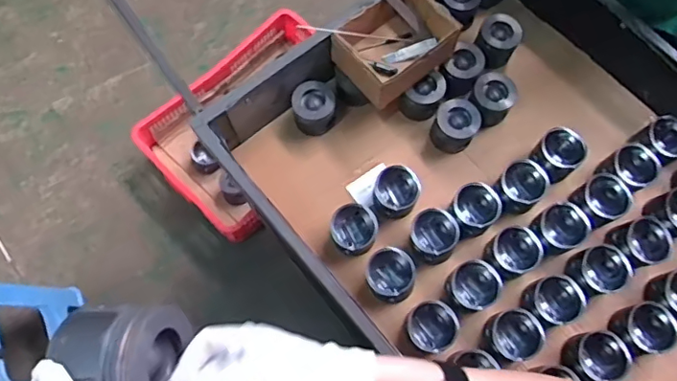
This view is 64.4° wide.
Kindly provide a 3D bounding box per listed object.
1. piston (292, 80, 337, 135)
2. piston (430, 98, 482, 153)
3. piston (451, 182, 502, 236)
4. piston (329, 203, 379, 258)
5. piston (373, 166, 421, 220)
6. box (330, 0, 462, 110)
[{"bbox_3d":[-0.047,-0.159,1.058,0.083,0.064,0.087,0,71,-1],"label":"piston"},{"bbox_3d":[0.229,-0.126,1.053,0.079,0.080,0.083,0,71,-1],"label":"piston"},{"bbox_3d":[0.252,0.040,1.017,0.097,0.090,0.084,-42,77,-14],"label":"piston"},{"bbox_3d":[0.025,0.079,1.017,0.085,0.074,0.092,0,71,-1],"label":"piston"},{"bbox_3d":[0.108,0.008,1.030,0.082,0.086,0.082,0,71,-1],"label":"piston"},{"bbox_3d":[0.111,-0.279,1.041,0.202,0.091,0.165,-37,76,-13],"label":"box"}]

